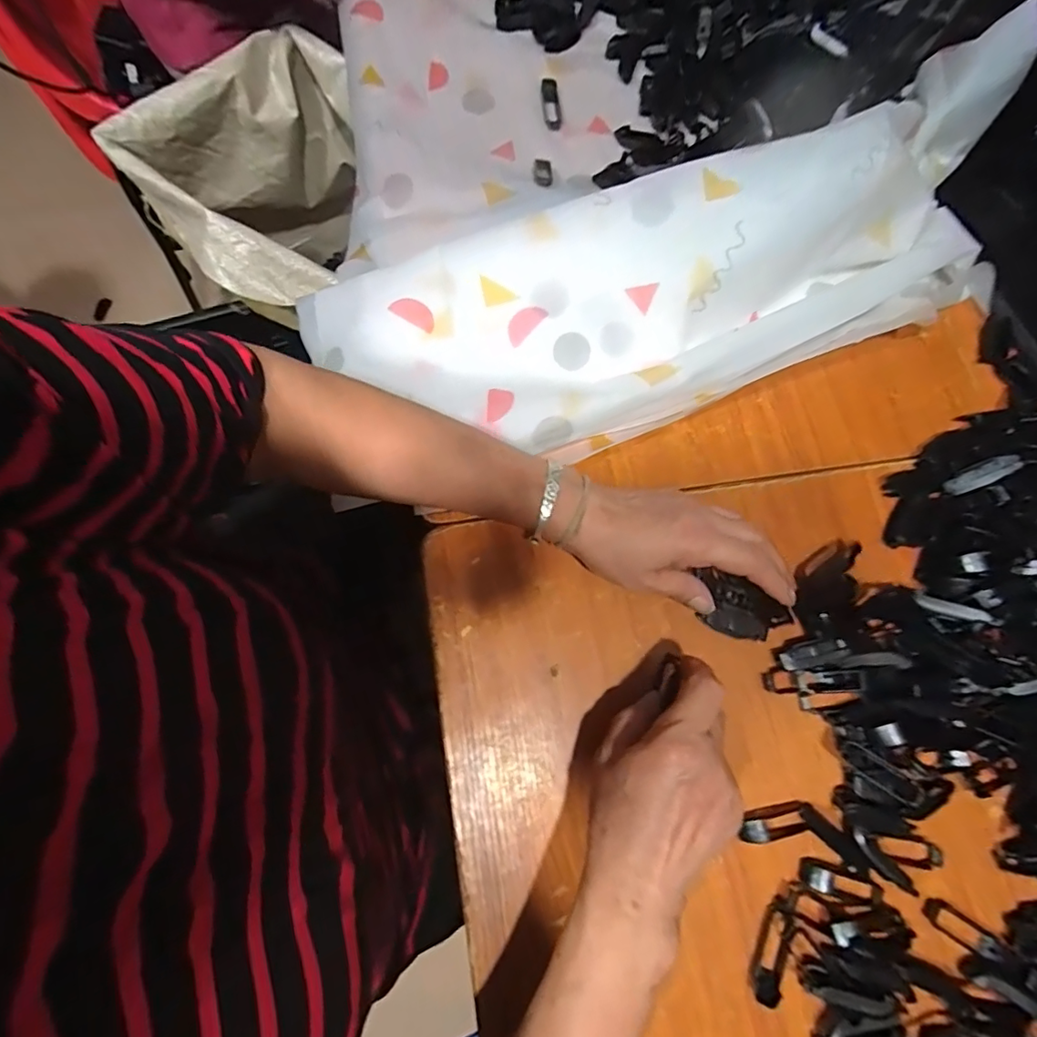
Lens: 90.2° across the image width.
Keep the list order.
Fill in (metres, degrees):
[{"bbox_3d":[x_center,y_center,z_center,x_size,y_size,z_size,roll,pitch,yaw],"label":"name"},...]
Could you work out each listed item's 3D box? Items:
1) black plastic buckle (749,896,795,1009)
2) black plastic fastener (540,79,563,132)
[{"bbox_3d":[0.167,0.281,0.336,0.018,0.014,0.060,20,75,4],"label":"black plastic buckle"},{"bbox_3d":[0.034,-0.424,0.528,0.020,0.007,0.065,-4,75,-3],"label":"black plastic fastener"}]

